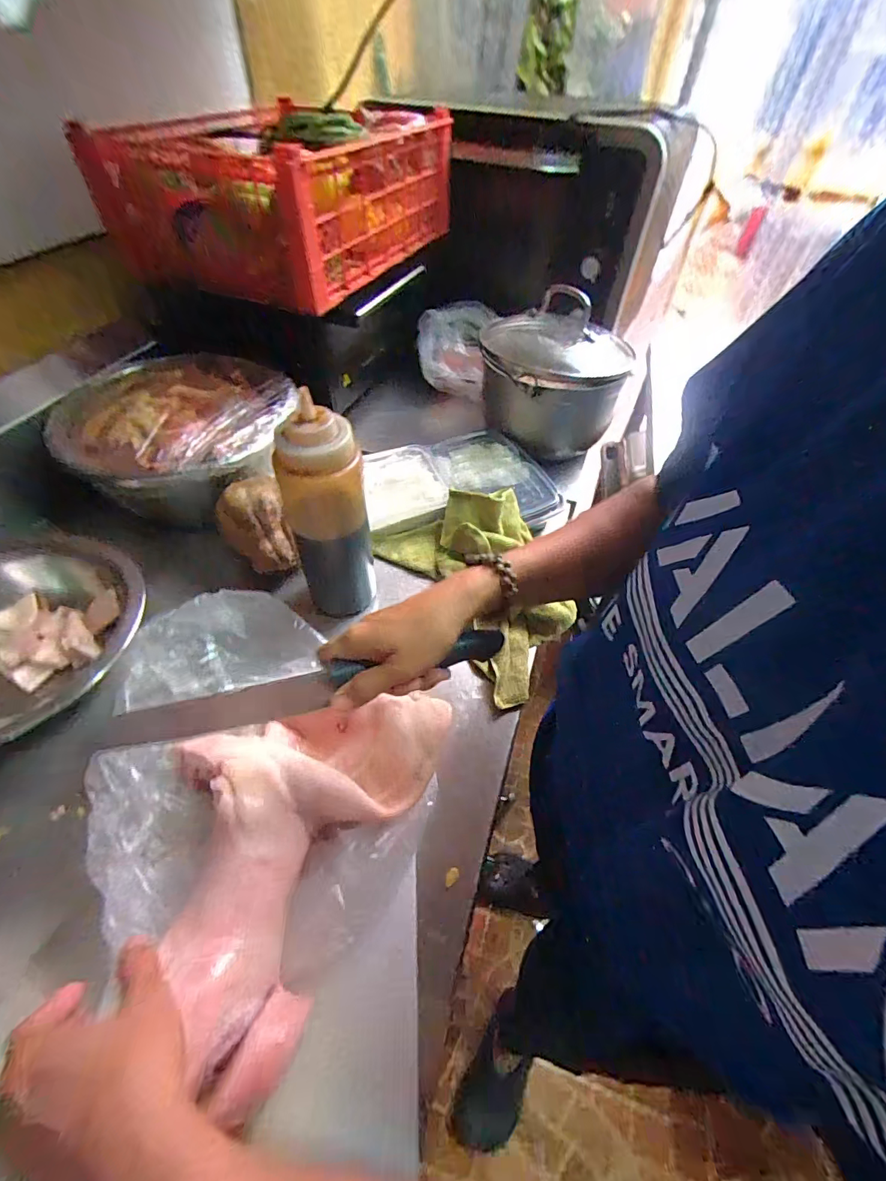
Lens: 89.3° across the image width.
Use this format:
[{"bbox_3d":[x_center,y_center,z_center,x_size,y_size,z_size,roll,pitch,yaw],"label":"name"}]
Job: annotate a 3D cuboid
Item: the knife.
[{"bbox_3d":[-0.092,0.069,0.325,0.285,0.043,0.014,-13,53,-11],"label":"knife"}]

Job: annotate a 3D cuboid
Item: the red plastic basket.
[{"bbox_3d":[-0.211,-0.562,0.634,0.302,0.144,0.461,21,53,13],"label":"red plastic basket"}]

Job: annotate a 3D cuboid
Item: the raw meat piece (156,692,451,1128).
[{"bbox_3d":[-0.123,0.172,0.345,0.169,0.064,0.258,22,53,13],"label":"raw meat piece"}]

